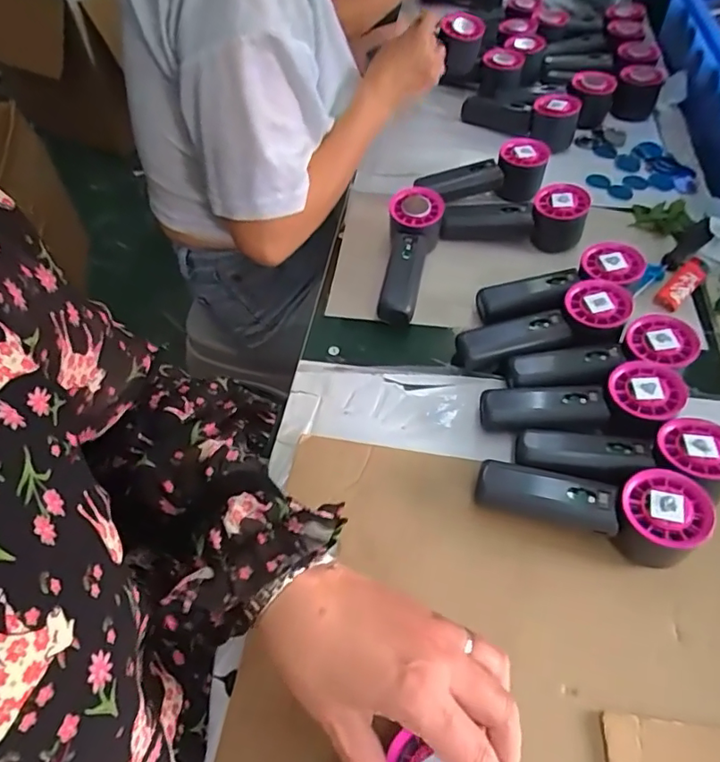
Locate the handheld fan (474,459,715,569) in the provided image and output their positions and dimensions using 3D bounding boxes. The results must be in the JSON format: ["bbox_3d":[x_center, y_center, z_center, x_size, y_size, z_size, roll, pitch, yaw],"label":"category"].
[{"bbox_3d":[0.167,0.091,0.398,0.153,0.053,0.049,13,56,10],"label":"handheld fan"}]

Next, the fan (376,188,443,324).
[{"bbox_3d":[0.053,-0.130,0.564,0.054,0.058,0.154,8,55,7],"label":"fan"}]

